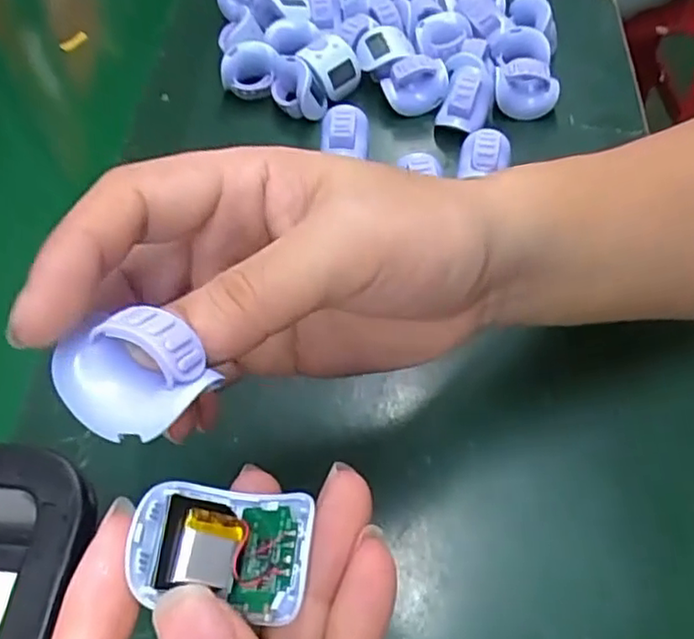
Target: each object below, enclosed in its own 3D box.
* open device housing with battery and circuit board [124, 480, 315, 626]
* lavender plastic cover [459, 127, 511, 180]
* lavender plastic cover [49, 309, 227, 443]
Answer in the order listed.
[{"bbox_3d":[-0.029,0.053,0.155,0.040,0.016,0.029,5,60,1],"label":"open device housing with battery and circuit board"},{"bbox_3d":[0.082,-0.096,0.383,0.028,0.020,0.035,9,57,8],"label":"lavender plastic cover"},{"bbox_3d":[-0.055,0.012,0.164,0.033,0.014,0.032,40,66,19],"label":"lavender plastic cover"}]

